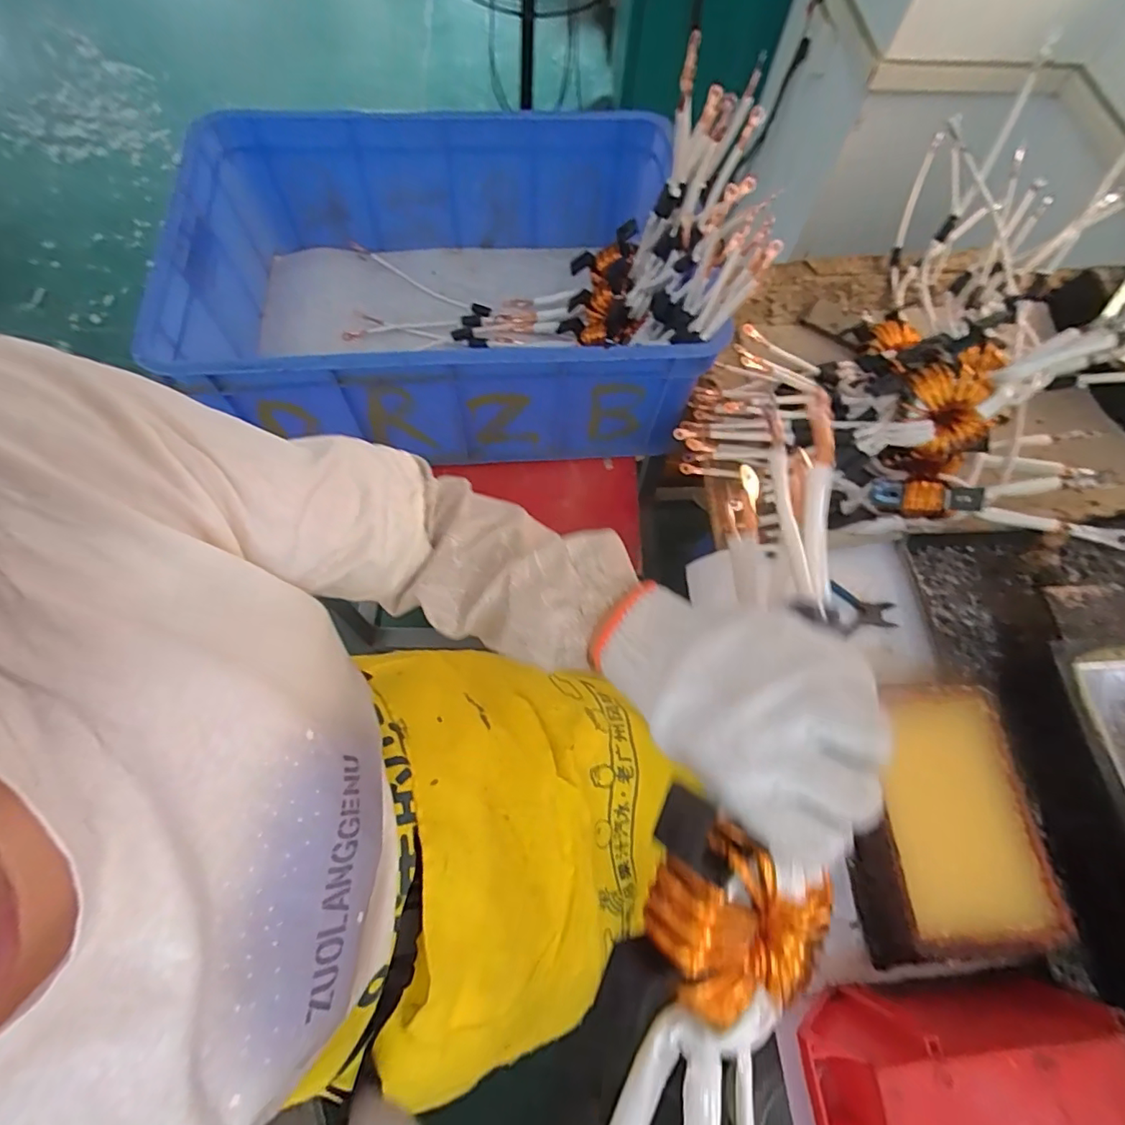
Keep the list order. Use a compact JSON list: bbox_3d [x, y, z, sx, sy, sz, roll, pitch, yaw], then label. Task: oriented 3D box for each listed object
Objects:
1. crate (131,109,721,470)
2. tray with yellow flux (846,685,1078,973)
[{"bbox_3d":[-0.154,-0.362,0.715,0.603,0.193,0.433,-3,67,-5],"label":"crate"},{"bbox_3d":[0.329,0.229,0.481,0.142,0.063,0.228,3,66,-2],"label":"tray with yellow flux"}]

